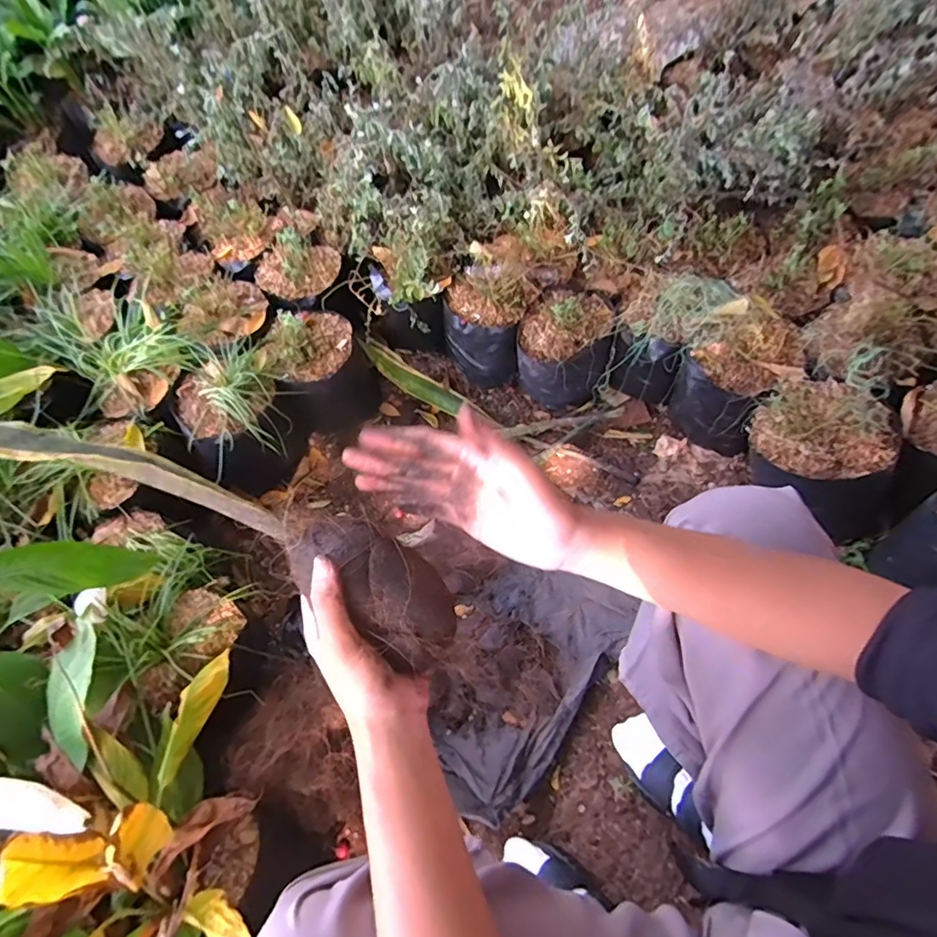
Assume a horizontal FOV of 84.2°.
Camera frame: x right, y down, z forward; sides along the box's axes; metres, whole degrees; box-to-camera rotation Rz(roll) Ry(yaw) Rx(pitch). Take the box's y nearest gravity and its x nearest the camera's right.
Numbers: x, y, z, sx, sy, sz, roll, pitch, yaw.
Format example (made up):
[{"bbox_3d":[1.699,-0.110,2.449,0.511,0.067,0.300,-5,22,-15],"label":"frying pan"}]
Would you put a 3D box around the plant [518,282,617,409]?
[{"bbox_3d":[0.166,-0.210,0.870,0.152,0.176,0.161,13,64,9],"label":"plant"}]

